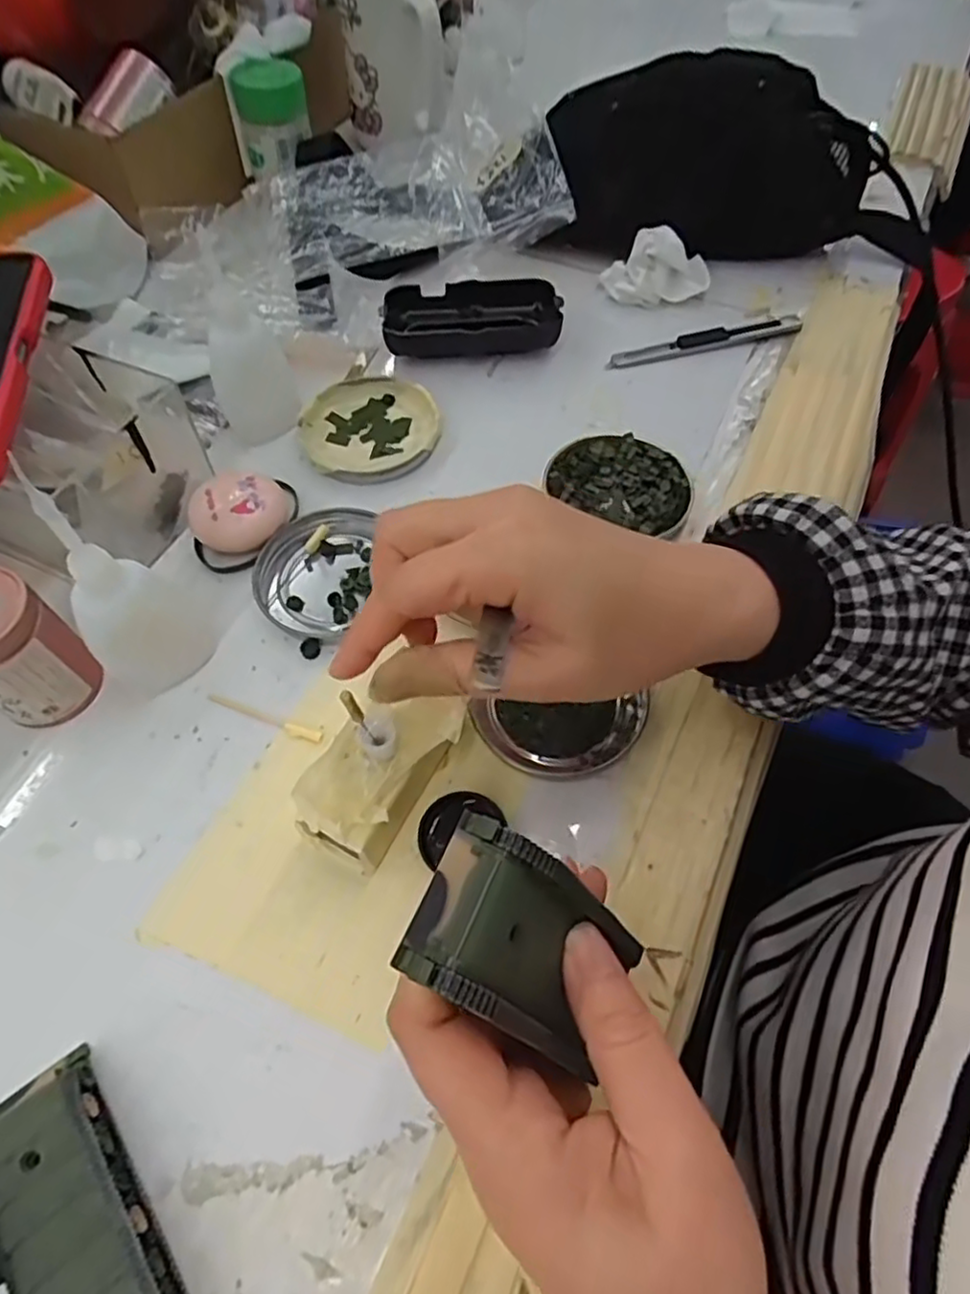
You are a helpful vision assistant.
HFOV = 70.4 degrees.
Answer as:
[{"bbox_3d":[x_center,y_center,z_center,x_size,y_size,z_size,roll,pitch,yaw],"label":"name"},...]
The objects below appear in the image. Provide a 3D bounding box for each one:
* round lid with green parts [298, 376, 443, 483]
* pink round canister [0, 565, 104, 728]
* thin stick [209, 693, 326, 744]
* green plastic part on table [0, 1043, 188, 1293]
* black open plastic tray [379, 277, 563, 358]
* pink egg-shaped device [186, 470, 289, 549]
[{"bbox_3d":[-0.068,-0.130,0.403,0.079,0.014,0.078,0,60,0],"label":"round lid with green parts"},{"bbox_3d":[-0.201,0.002,0.294,0.040,0.063,0.043,0,60,0],"label":"pink round canister"},{"bbox_3d":[-0.101,0.032,0.313,0.060,0.004,0.006,20,62,11],"label":"thin stick"},{"bbox_3d":[-0.131,0.184,0.214,0.045,0.020,0.095,-34,66,-18],"label":"green plastic part on table"},{"bbox_3d":[-0.009,-0.209,0.439,0.108,0.025,0.051,-2,60,-2],"label":"black open plastic tray"},{"bbox_3d":[-0.129,-0.071,0.360,0.048,0.024,0.041,-8,60,-5],"label":"pink egg-shaped device"}]

